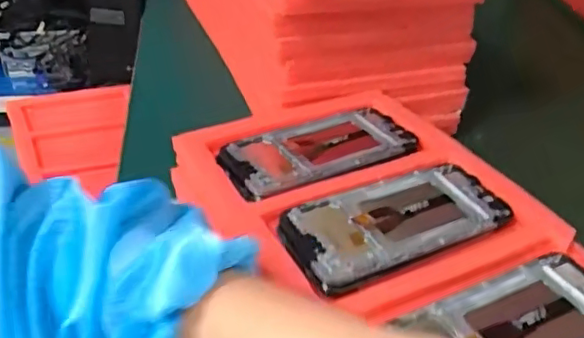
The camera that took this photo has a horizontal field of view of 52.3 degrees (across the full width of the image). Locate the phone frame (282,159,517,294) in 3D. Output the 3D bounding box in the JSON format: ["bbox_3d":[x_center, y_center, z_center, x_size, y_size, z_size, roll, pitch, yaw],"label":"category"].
[{"bbox_3d":[0.073,0.033,0.415,0.160,0.009,0.075,-16,40,-23],"label":"phone frame"}]

